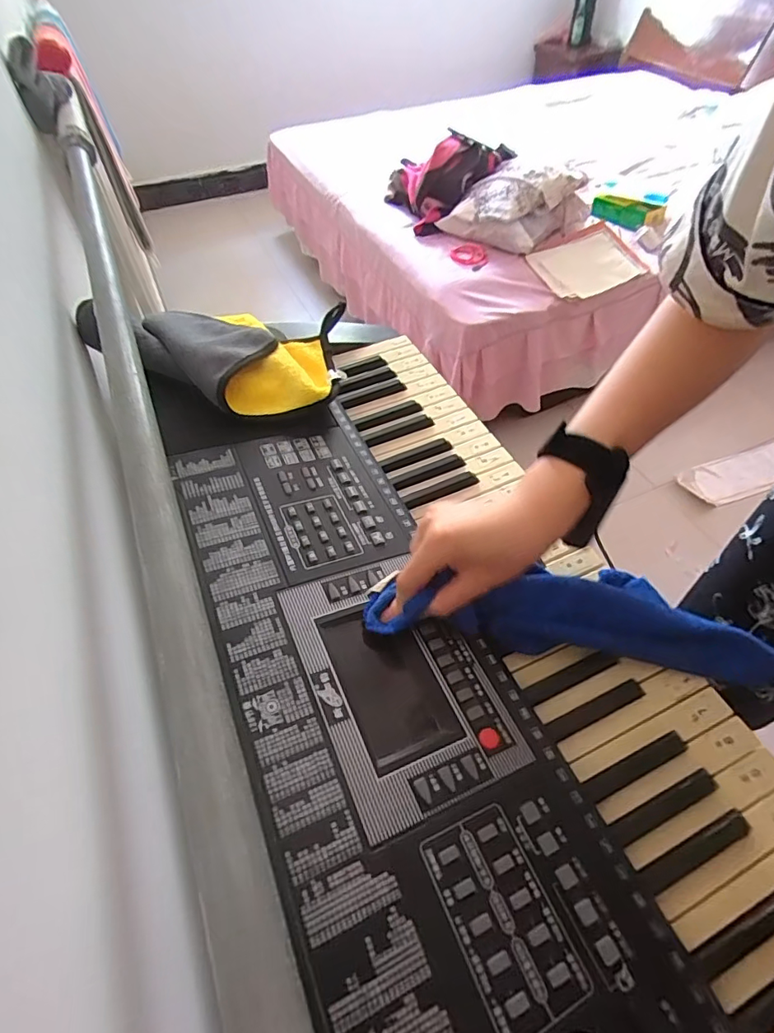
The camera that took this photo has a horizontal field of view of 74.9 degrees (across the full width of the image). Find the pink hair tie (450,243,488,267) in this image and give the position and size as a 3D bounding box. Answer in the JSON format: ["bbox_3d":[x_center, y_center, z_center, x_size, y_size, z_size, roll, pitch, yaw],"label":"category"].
[{"bbox_3d":[0.229,-0.726,1.406,0.102,0.010,0.077,6,74,10],"label":"pink hair tie"}]

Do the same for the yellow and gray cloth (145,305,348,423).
[{"bbox_3d":[-0.148,-0.170,0.528,0.194,0.053,0.172,-5,52,-2],"label":"yellow and gray cloth"}]

